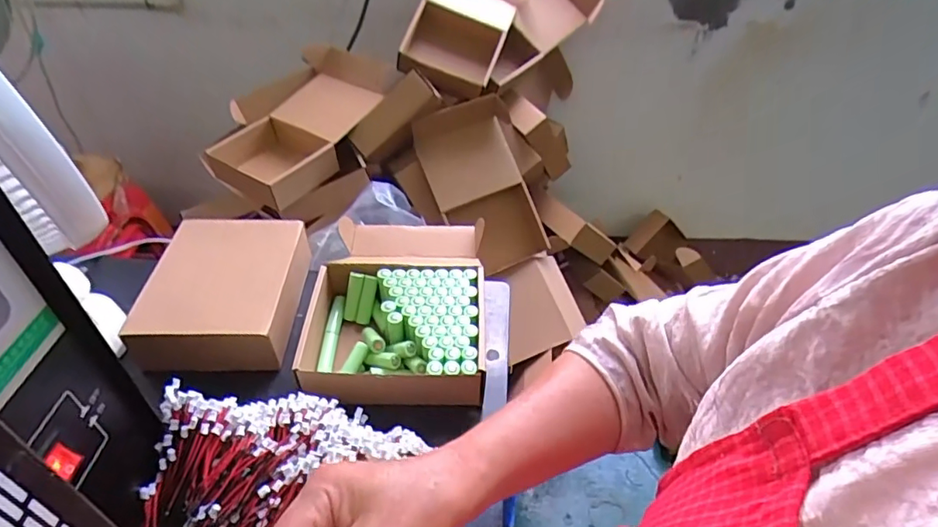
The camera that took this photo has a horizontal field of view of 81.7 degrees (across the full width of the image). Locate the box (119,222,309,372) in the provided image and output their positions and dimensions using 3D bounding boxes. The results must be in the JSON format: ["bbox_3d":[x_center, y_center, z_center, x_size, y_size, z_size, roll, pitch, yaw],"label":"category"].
[{"bbox_3d":[-0.242,0.022,0.547,0.131,0.051,0.166,-2,42,-4],"label":"box"}]

